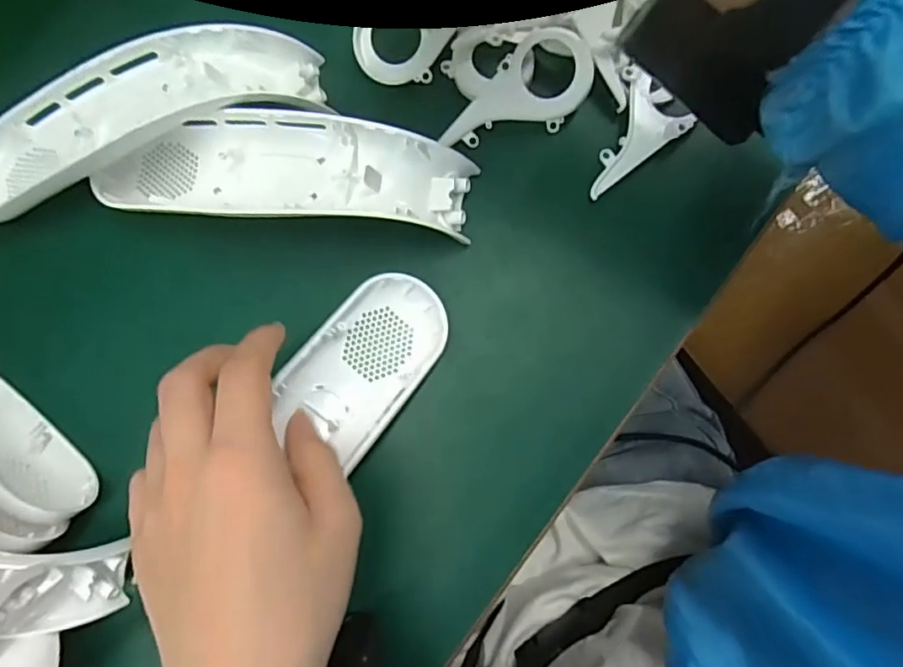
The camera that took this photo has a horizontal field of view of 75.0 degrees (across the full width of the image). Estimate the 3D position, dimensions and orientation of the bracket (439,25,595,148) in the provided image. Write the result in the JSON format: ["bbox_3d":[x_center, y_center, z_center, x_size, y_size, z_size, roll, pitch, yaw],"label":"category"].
[{"bbox_3d":[0.038,-0.123,0.312,0.043,0.018,0.081,43,87,4],"label":"bracket"}]

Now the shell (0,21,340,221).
[{"bbox_3d":[-0.163,-0.109,0.299,0.195,0.043,0.057,-19,85,-1],"label":"shell"}]

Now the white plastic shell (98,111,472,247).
[{"bbox_3d":[-0.086,-0.080,0.298,0.187,0.041,0.050,7,85,2],"label":"white plastic shell"}]

